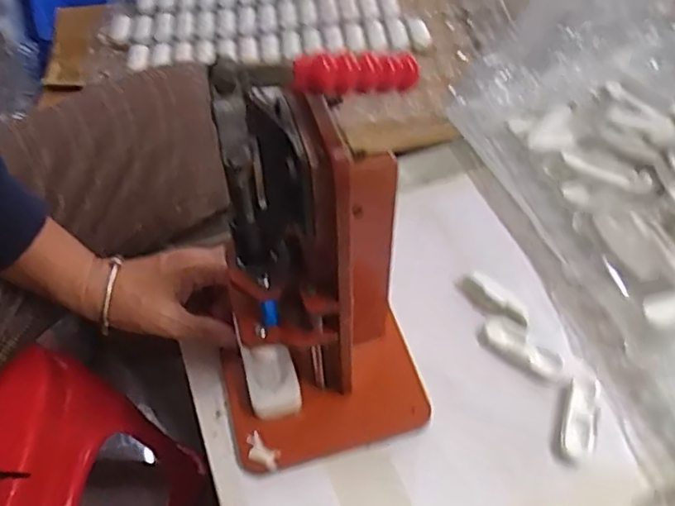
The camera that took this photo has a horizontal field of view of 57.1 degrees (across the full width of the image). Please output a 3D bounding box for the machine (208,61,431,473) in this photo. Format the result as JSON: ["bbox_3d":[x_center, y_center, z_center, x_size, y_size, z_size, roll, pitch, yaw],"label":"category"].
[{"bbox_3d":[-0.018,0.024,0.384,0.134,0.303,0.100,-3,46,2],"label":"machine"}]

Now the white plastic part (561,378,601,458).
[{"bbox_3d":[0.175,0.116,0.446,0.023,0.009,0.062,15,52,14],"label":"white plastic part"}]

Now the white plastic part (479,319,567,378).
[{"bbox_3d":[0.143,0.074,0.484,0.065,0.011,0.023,32,58,25],"label":"white plastic part"}]

